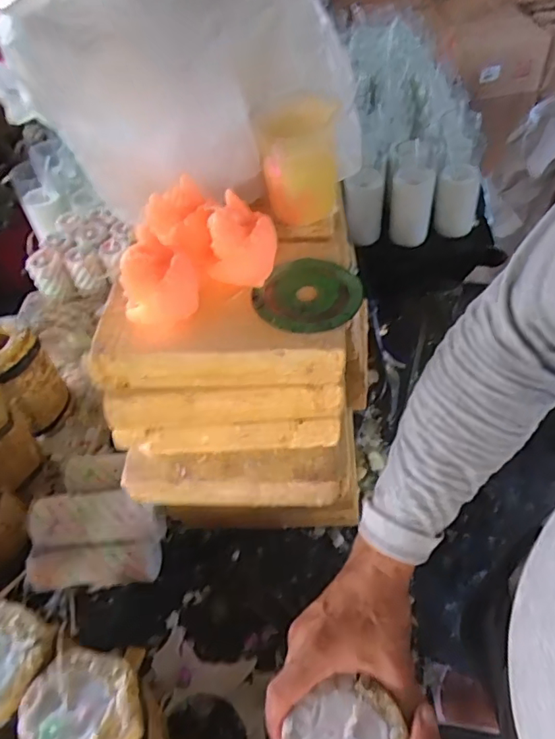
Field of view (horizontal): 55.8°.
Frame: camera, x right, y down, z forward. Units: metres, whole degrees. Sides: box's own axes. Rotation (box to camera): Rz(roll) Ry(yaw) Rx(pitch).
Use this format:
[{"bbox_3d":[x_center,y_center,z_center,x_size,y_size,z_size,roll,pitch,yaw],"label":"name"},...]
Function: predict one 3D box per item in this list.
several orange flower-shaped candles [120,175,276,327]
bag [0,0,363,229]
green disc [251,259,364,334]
[{"bbox_3d":[-0.081,-0.103,0.455,0.140,0.063,0.105,-32,54,-22],"label":"several orange flower-shaped candles"},{"bbox_3d":[-0.072,-0.252,0.471,0.295,0.191,0.100,-18,50,-11],"label":"bag"},{"bbox_3d":[0.028,-0.066,0.456,0.085,0.006,0.095,25,55,24],"label":"green disc"}]

